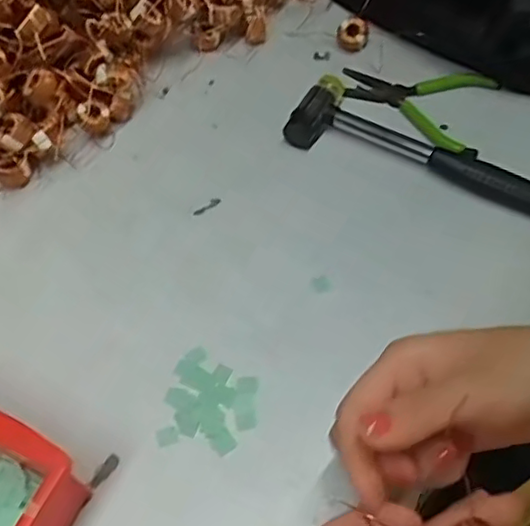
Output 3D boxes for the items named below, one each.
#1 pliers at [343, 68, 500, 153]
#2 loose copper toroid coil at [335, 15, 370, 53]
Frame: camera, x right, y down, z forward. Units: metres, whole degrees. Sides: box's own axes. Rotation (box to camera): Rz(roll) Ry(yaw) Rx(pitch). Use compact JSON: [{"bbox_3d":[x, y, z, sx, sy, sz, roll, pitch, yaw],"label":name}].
[{"bbox_3d":[0.111,-0.128,0.484,0.110,0.016,0.085,27,63,15],"label":"pliers"},{"bbox_3d":[0.071,-0.187,0.513,0.026,0.024,0.020,9,60,5],"label":"loose copper toroid coil"}]

